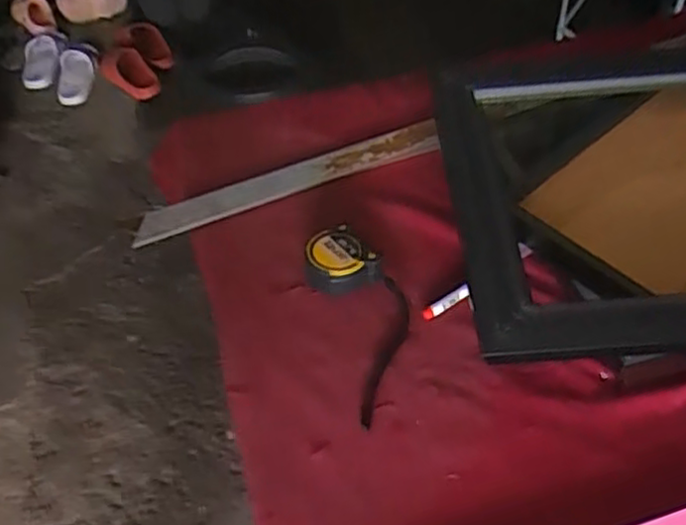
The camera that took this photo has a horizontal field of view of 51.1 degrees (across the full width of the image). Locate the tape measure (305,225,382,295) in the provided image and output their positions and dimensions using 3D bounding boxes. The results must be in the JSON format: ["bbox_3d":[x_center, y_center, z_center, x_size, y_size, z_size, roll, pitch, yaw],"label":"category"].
[{"bbox_3d":[-0.003,0.001,0.714,0.064,0.038,0.076,-28,56,-18],"label":"tape measure"}]

